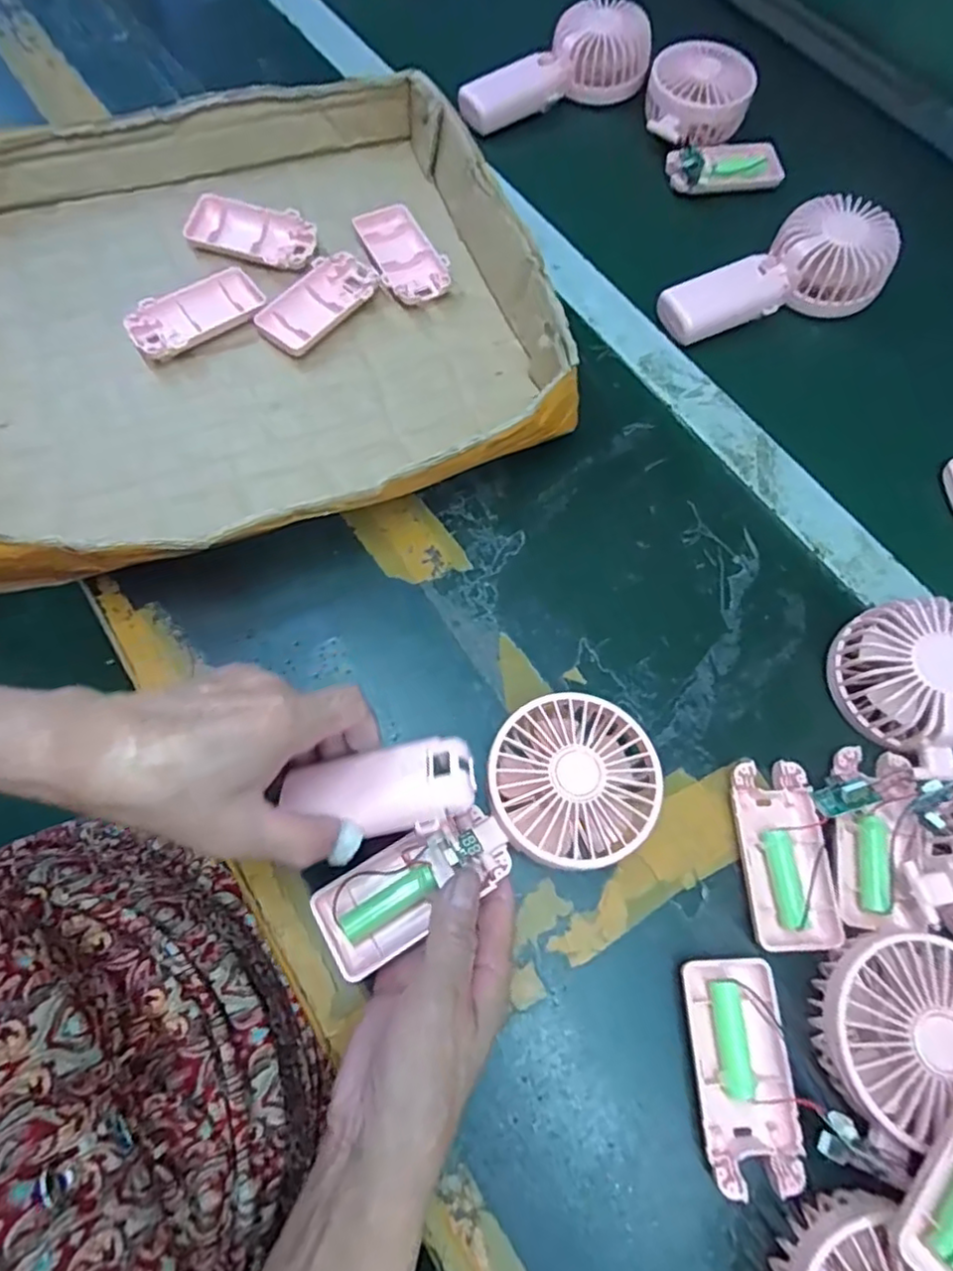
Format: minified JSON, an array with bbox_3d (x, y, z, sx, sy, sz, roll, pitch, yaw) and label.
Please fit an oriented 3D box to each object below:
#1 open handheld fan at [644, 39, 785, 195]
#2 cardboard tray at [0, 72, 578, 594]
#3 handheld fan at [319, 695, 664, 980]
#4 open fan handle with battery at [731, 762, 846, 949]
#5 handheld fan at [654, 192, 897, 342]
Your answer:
[{"bbox_3d":[0.195,-0.436,0.551,0.097,0.053,0.135,-11,69,-7],"label":"open handheld fan"},{"bbox_3d":[-0.167,-0.223,0.442,0.400,0.062,0.377,-20,70,-10],"label":"cardboard tray"},{"bbox_3d":[0.007,0.098,0.325,0.180,0.029,0.080,-30,72,-7],"label":"handheld fan"},{"bbox_3d":[0.162,0.116,0.344,0.044,0.013,0.091,0,68,-2],"label":"open fan handle with battery"},{"bbox_3d":[0.222,-0.273,0.483,0.180,0.046,0.082,-17,70,-9],"label":"handheld fan"}]

